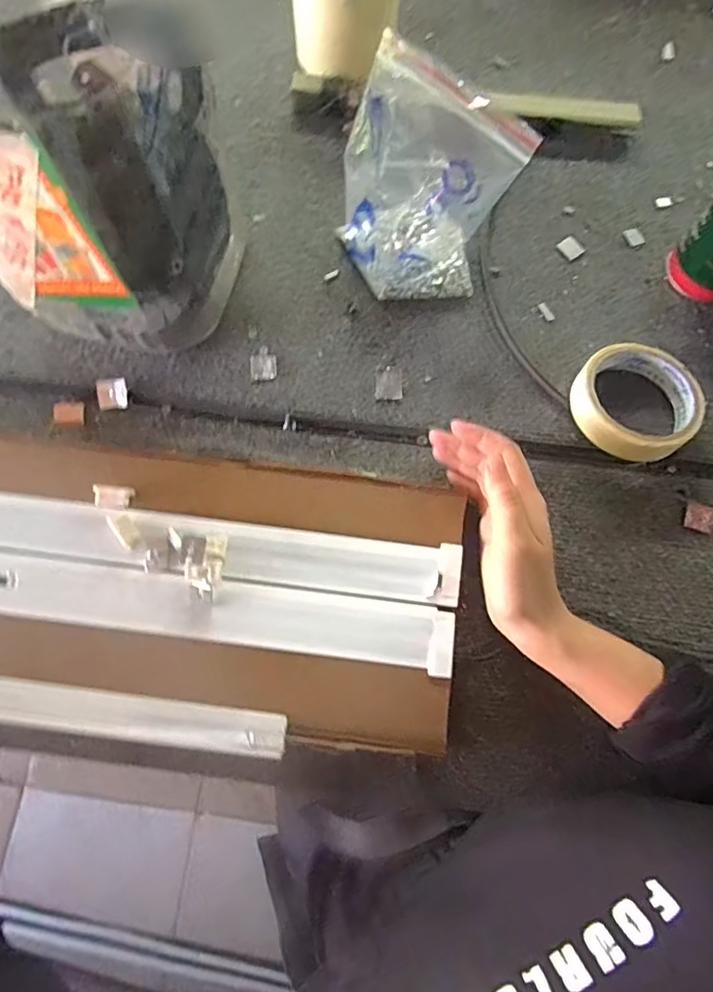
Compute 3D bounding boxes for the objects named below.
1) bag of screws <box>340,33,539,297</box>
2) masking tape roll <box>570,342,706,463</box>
[{"bbox_3d":[0.054,-0.237,0.415,0.127,0.126,0.113,4,74,0],"label":"bag of screws"},{"bbox_3d":[0.213,-0.070,0.418,0.091,0.036,0.090,0,74,-1],"label":"masking tape roll"}]

